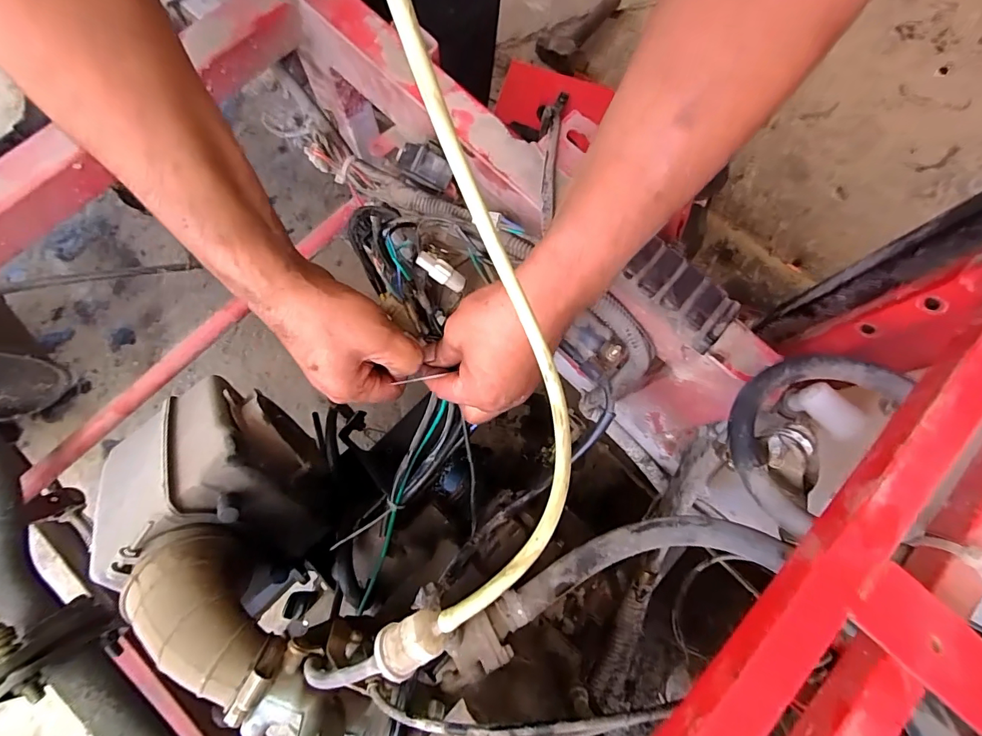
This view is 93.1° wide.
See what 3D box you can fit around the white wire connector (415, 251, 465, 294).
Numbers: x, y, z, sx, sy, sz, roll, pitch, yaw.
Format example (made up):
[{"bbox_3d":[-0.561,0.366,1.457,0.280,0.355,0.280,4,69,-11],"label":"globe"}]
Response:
[{"bbox_3d":[-0.040,-0.077,0.371,0.043,0.007,0.015,33,76,-22],"label":"white wire connector"}]

